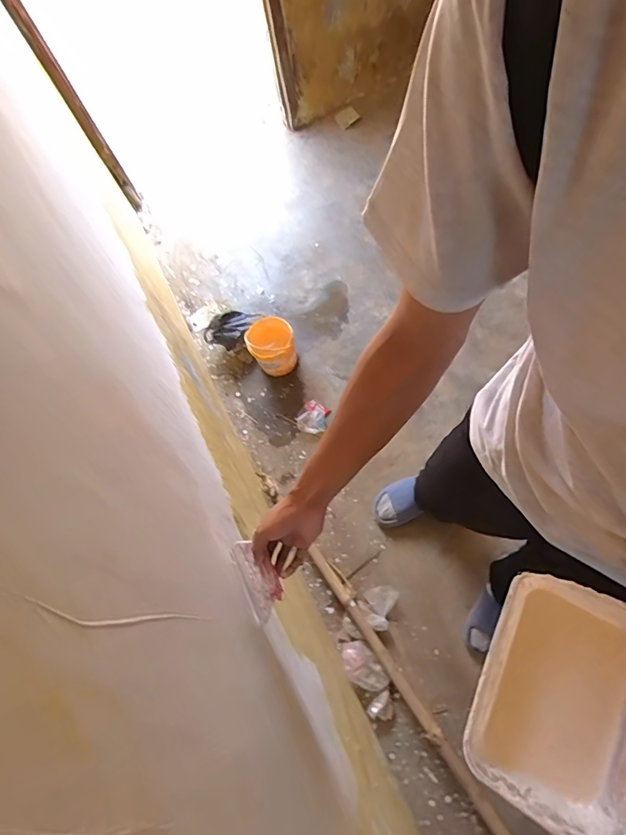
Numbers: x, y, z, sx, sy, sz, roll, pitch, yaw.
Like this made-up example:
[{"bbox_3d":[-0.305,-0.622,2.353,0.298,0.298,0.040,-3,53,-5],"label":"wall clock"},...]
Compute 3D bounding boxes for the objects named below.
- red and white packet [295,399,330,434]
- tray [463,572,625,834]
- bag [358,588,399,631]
[{"bbox_3d":[-0.001,-0.001,1.565,0.103,0.028,0.112,16,72,14],"label":"red and white packet"},{"bbox_3d":[0.204,0.227,0.370,0.120,0.055,0.174,16,72,31],"label":"tray"},{"bbox_3d":[0.186,0.543,1.315,0.096,0.019,0.119,25,75,16],"label":"bag"}]

